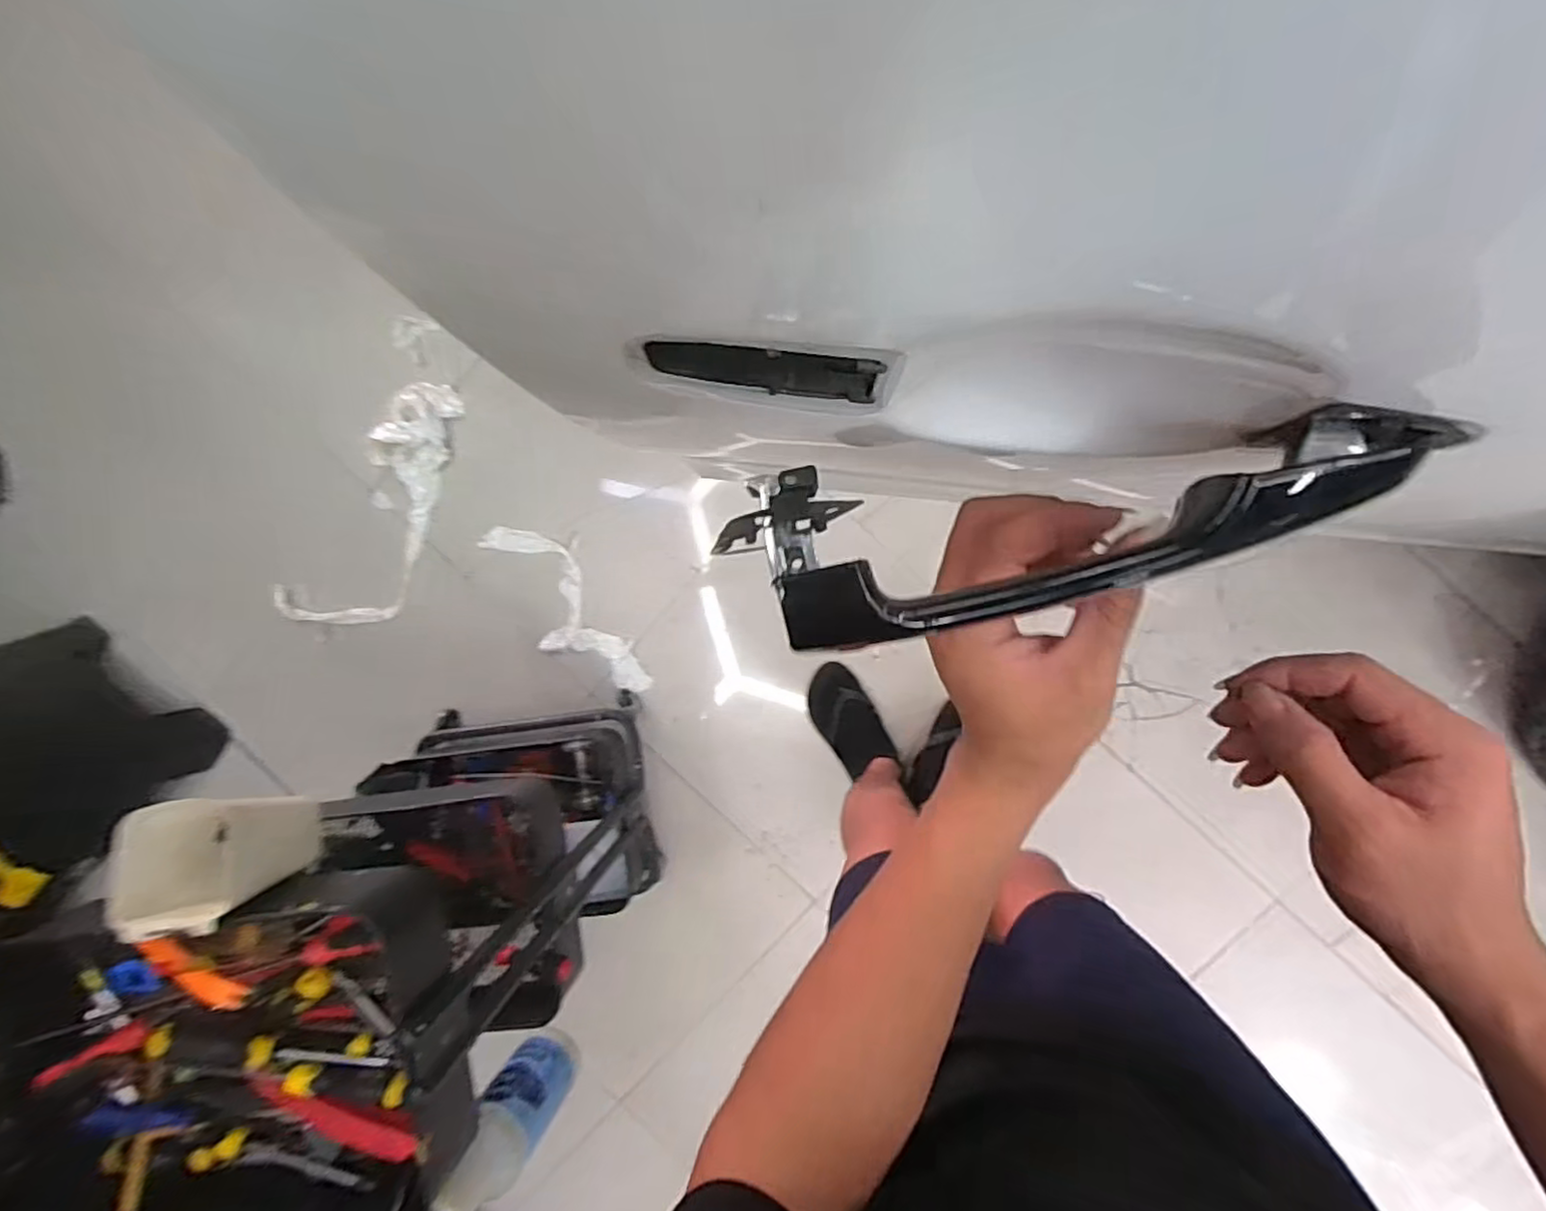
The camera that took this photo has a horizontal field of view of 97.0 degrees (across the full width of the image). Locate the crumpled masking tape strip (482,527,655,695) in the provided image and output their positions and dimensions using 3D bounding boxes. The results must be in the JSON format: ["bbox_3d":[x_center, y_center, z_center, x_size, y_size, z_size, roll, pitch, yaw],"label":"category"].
[{"bbox_3d":[-0.403,0.009,1.346,0.169,0.047,0.423,-32,92,6],"label":"crumpled masking tape strip"}]

